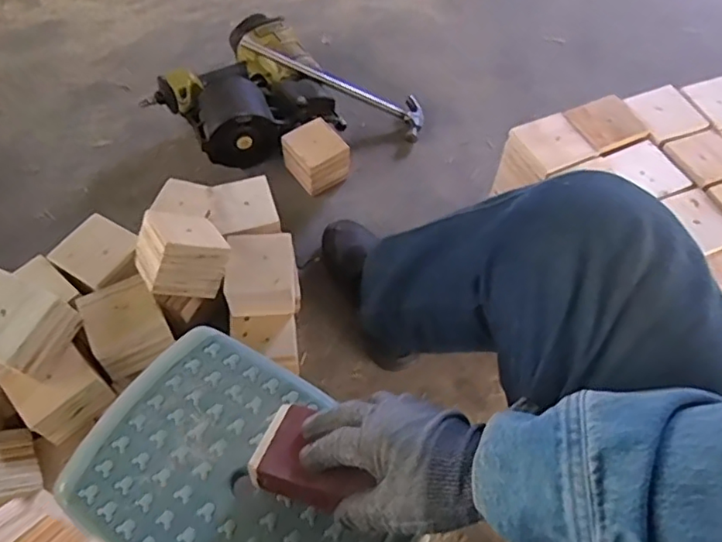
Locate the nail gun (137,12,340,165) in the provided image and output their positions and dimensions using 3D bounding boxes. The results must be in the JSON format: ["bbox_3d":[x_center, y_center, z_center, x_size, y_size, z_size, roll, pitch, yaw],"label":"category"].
[{"bbox_3d":[-0.193,-0.333,1.121,0.289,0.125,0.312,33,64,16],"label":"nail gun"}]

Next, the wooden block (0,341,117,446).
[{"bbox_3d":[-0.384,0.153,0.751,0.100,0.079,0.078,-40,69,-22],"label":"wooden block"}]

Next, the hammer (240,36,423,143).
[{"bbox_3d":[-0.049,-0.363,1.126,0.374,0.027,0.096,21,59,-13],"label":"hammer"}]

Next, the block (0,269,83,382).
[{"bbox_3d":[-0.421,0.067,0.715,0.102,0.078,0.103,24,62,11],"label":"block"}]

